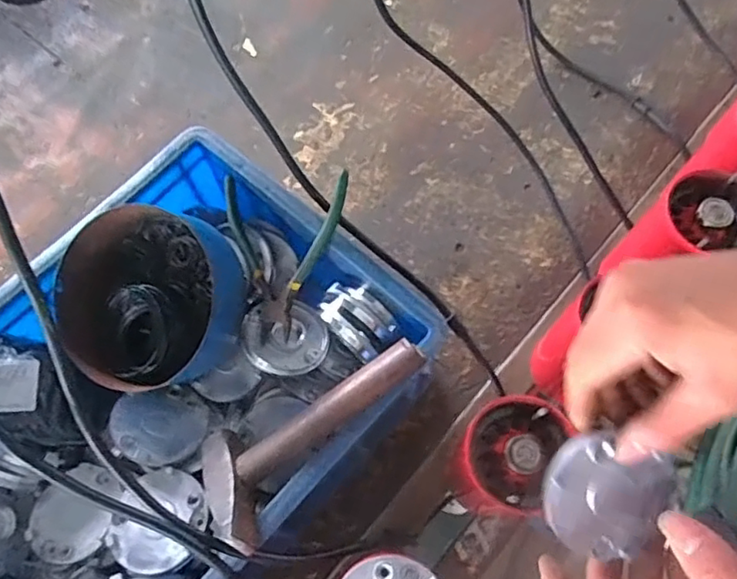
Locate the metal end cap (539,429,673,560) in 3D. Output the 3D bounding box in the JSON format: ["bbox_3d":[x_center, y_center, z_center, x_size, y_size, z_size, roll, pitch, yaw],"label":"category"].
[{"bbox_3d":[0.131,0.116,0.329,0.073,0.009,0.068,22,96,-12],"label":"metal end cap"}]

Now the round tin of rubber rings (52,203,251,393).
[{"bbox_3d":[-0.187,0.005,0.491,0.158,0.046,0.143,24,71,12],"label":"round tin of rubber rings"}]

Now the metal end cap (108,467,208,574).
[{"bbox_3d":[-0.158,0.174,0.449,0.066,0.016,0.071,-1,67,2],"label":"metal end cap"}]

